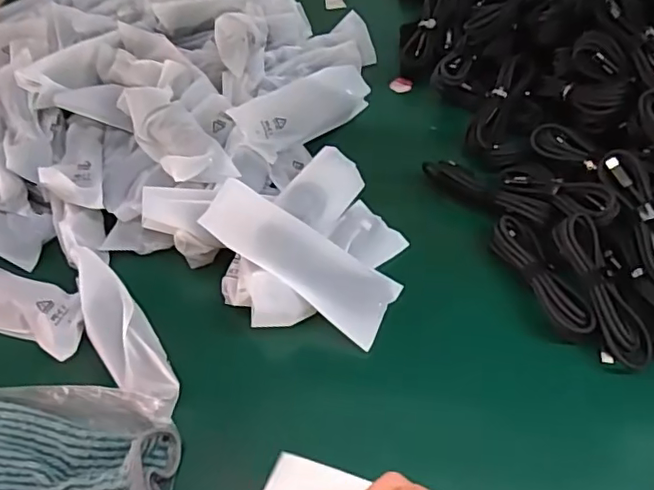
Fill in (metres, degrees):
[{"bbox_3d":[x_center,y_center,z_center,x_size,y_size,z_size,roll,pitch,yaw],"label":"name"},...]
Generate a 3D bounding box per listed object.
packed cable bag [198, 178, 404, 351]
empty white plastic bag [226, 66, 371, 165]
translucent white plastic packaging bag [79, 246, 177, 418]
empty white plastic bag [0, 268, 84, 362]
[{"bbox_3d":[-0.020,0.010,0.447,0.156,0.011,0.056,35,63,-3],"label":"packed cable bag"},{"bbox_3d":[-0.020,-0.133,0.567,0.152,0.018,0.058,-31,91,-33],"label":"empty white plastic bag"},{"bbox_3d":[-0.157,0.065,0.434,0.041,0.020,0.150,-30,55,-17],"label":"translucent white plastic packaging bag"},{"bbox_3d":[-0.254,0.043,0.462,0.147,0.019,0.050,15,55,17],"label":"empty white plastic bag"}]

